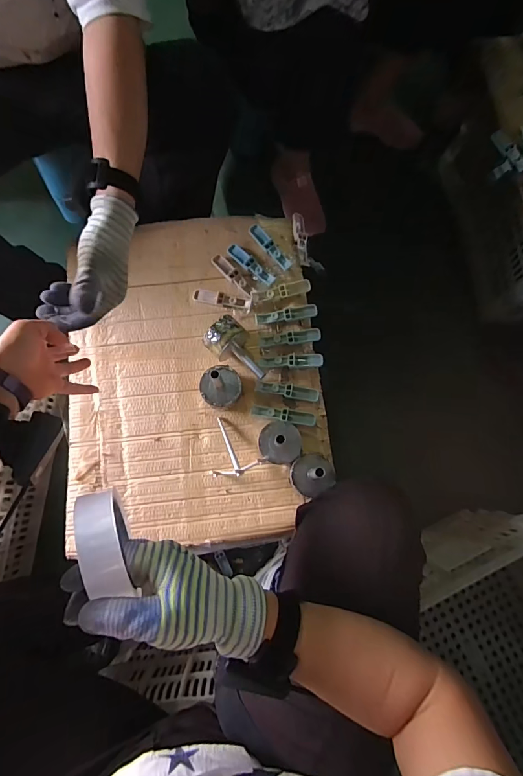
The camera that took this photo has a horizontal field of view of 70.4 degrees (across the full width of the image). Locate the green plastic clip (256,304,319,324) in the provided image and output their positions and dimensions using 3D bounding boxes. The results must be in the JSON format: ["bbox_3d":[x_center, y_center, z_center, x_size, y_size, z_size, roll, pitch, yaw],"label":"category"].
[{"bbox_3d":[0.042,-0.125,0.629,0.104,0.015,0.024,-11,78,-4],"label":"green plastic clip"}]

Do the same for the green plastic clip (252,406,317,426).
[{"bbox_3d":[0.035,0.043,0.589,0.101,0.020,0.019,11,77,1],"label":"green plastic clip"}]

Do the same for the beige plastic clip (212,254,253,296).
[{"bbox_3d":[-0.050,-0.194,0.642,0.020,0.010,0.097,-42,82,-10],"label":"beige plastic clip"}]

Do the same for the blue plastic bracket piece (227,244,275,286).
[{"bbox_3d":[-0.020,-0.213,0.643,0.105,0.012,0.021,44,80,8],"label":"blue plastic bracket piece"}]

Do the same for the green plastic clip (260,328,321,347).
[{"bbox_3d":[0.047,-0.083,0.616,0.100,0.014,0.021,-8,78,-3],"label":"green plastic clip"}]

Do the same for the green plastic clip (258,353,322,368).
[{"bbox_3d":[0.047,-0.046,0.606,0.102,0.019,0.024,-1,77,-2],"label":"green plastic clip"}]

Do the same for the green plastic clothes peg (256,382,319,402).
[{"bbox_3d":[0.042,0.004,0.600,0.102,0.015,0.020,10,77,1],"label":"green plastic clothes peg"}]

